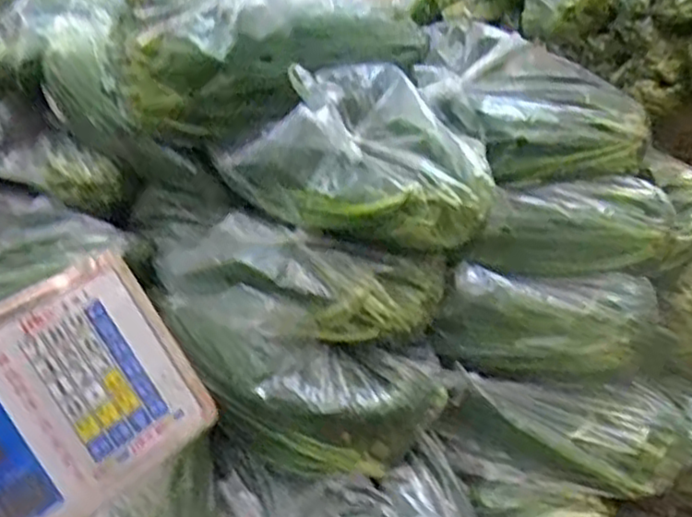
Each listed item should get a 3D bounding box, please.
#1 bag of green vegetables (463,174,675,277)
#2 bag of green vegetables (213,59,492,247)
[{"bbox_3d":[0.300,-0.043,0.981,0.289,0.085,0.097,-6,32,-4],"label":"bag of green vegetables"},{"bbox_3d":[0.010,-0.126,0.910,0.341,0.155,0.195,-5,32,-2],"label":"bag of green vegetables"}]

